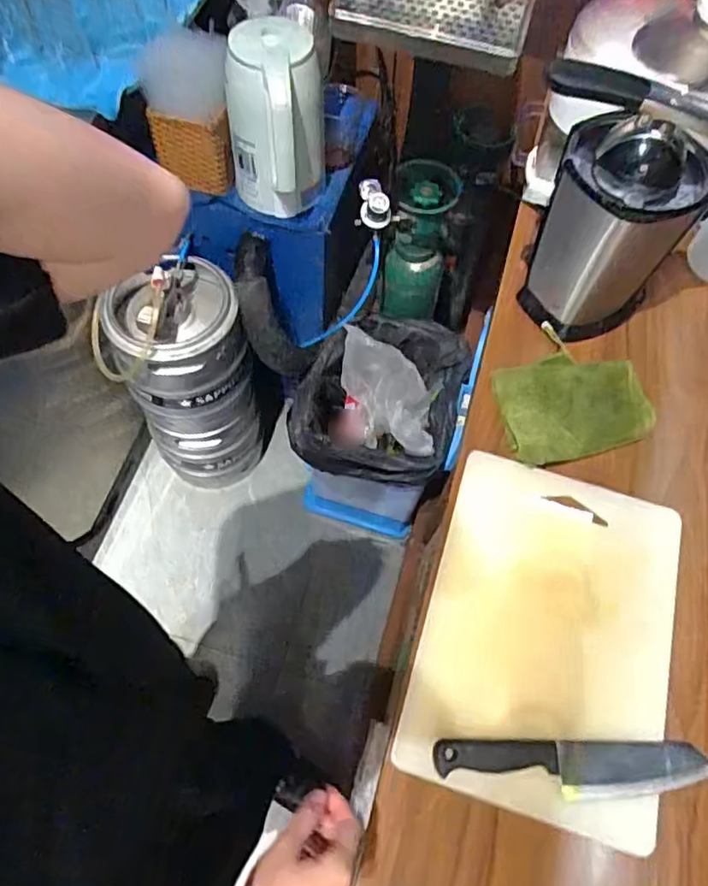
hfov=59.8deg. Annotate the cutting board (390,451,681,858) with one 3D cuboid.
[{"bbox_3d":[0.203,0.192,0.641,0.243,0.022,0.347,17,63,6],"label":"cutting board"}]

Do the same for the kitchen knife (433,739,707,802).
[{"bbox_3d":[0.204,0.306,0.577,0.255,0.020,0.048,2,63,-2],"label":"kitchen knife"}]

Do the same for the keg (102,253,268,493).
[{"bbox_3d":[-0.358,-0.128,1.347,0.262,0.586,0.245,1,63,-2],"label":"keg"}]

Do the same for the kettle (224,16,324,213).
[{"bbox_3d":[-0.130,-0.530,1.032,0.159,0.256,0.161,-5,63,-6],"label":"kettle"}]

